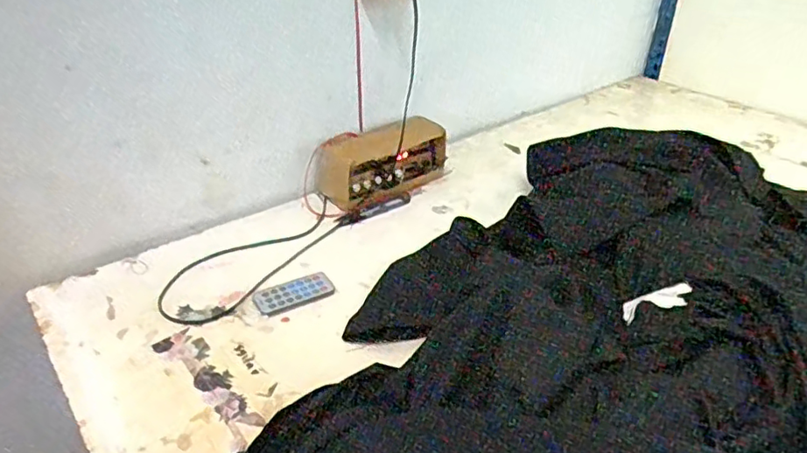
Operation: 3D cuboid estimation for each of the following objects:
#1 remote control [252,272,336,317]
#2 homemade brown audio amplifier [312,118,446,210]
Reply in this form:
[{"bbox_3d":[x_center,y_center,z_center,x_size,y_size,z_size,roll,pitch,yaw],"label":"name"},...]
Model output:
[{"bbox_3d":[-0.123,0.075,0.653,0.087,0.007,0.043,-16,37,-22],"label":"remote control"},{"bbox_3d":[-0.025,-0.093,0.834,0.187,0.084,0.082,-22,40,-30],"label":"homemade brown audio amplifier"}]

